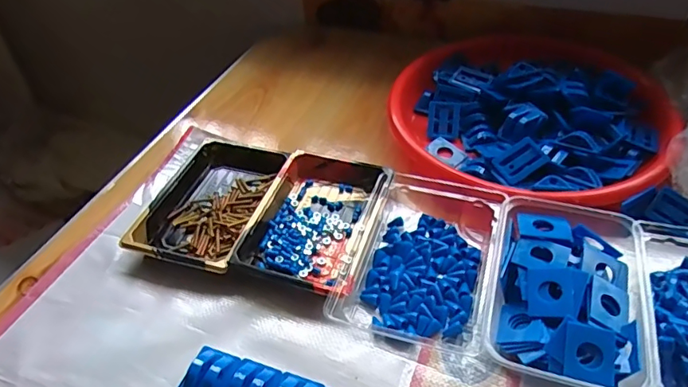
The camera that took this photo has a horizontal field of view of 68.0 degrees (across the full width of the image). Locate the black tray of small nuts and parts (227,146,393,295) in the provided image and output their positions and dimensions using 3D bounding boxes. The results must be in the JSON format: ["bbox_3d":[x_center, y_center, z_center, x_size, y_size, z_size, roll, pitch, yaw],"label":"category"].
[{"bbox_3d":[-0.024,0.019,0.479,0.110,0.031,0.152,11,45,15],"label":"black tray of small nuts and parts"}]

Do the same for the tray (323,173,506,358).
[{"bbox_3d":[0.071,0.046,0.445,0.116,0.030,0.184,11,45,16],"label":"tray"}]

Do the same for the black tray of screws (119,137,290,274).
[{"bbox_3d":[-0.128,0.005,0.507,0.106,0.023,0.164,10,45,15],"label":"black tray of screws"}]

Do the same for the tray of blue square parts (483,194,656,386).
[{"bbox_3d":[0.172,0.076,0.399,0.107,0.037,0.166,11,45,15],"label":"tray of blue square parts"}]

